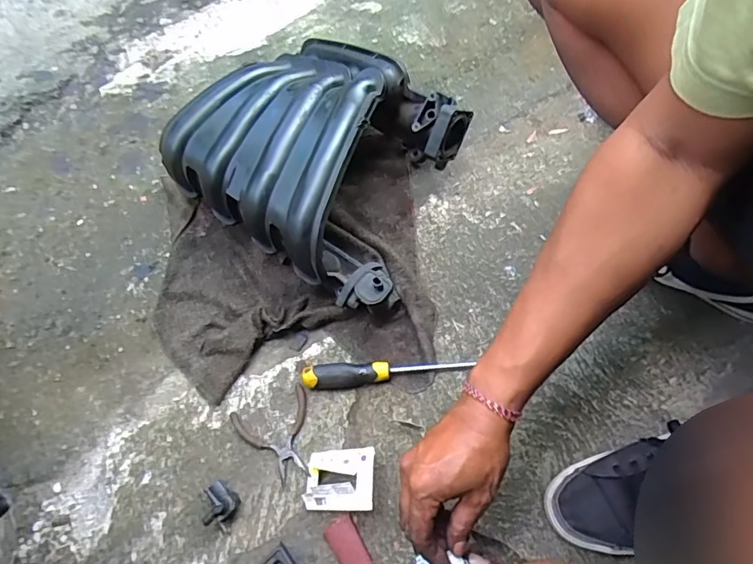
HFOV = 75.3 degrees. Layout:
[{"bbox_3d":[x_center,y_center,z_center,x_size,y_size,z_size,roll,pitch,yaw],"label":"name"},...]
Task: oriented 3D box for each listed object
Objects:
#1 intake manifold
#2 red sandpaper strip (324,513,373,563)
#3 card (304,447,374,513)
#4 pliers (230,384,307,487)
[{"bbox_3d":[-0.064,-0.180,0.727,0.366,0.157,0.332,35,73,16],"label":"intake manifold"},{"bbox_3d":[-0.026,0.314,0.549,0.036,0.009,0.094,-27,68,-8],"label":"red sandpaper strip"},{"bbox_3d":[-0.044,0.226,0.562,0.093,0.020,0.066,-13,59,28],"label":"card"},{"bbox_3d":[-0.124,0.196,0.621,0.098,0.010,0.105,-24,66,-8],"label":"pliers"}]

